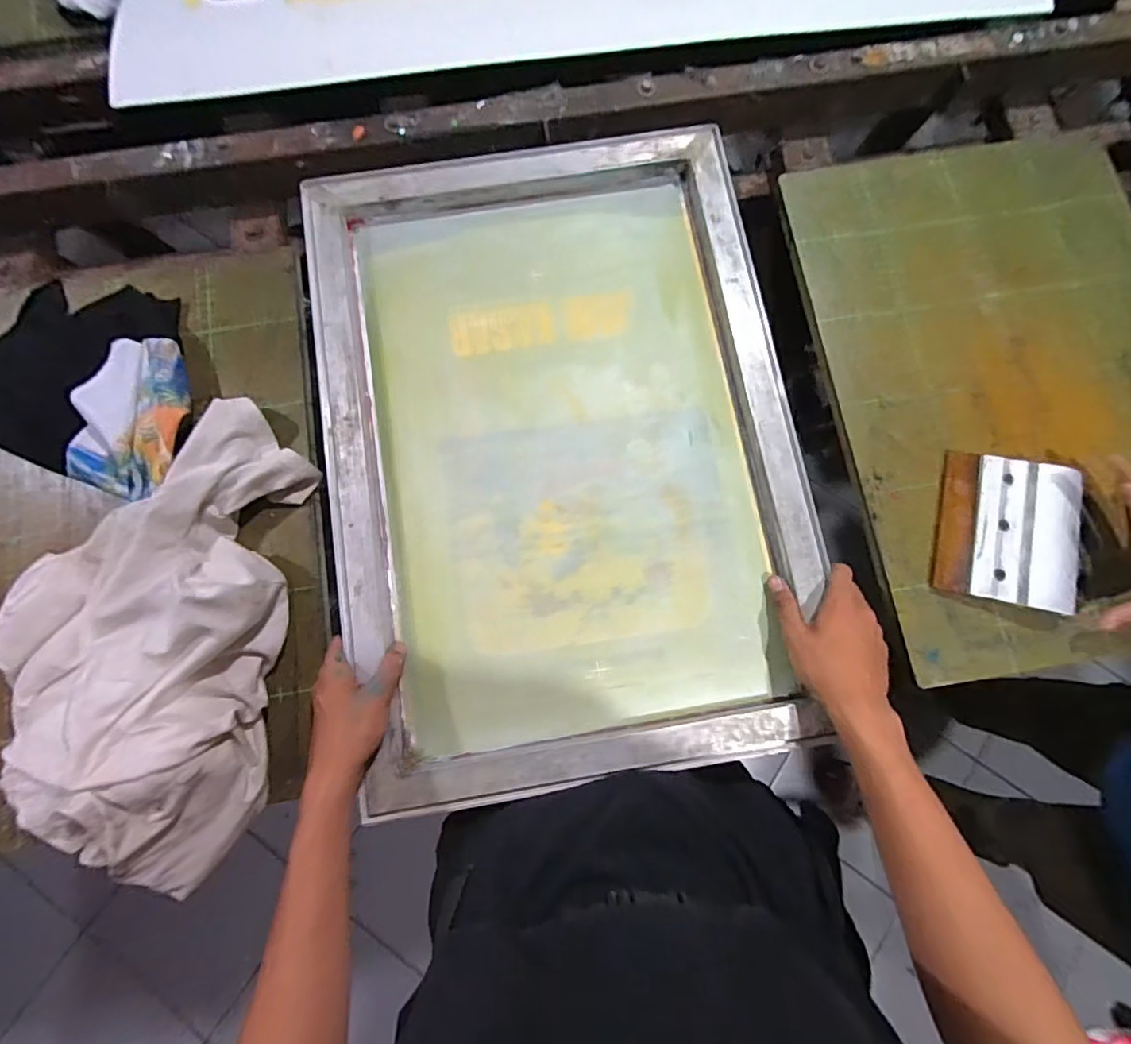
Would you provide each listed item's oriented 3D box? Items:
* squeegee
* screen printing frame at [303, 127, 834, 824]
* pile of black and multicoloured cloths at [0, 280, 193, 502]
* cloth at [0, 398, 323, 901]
[{"bbox_3d":[0.445,0.007,0.543,0.119,0.031,0.145,13,79,2],"label":"squeegee"},{"bbox_3d":[-0.005,-0.085,0.558,0.464,0.048,0.654,-9,79,-2],"label":"screen printing frame"},{"bbox_3d":[-0.506,-0.159,0.570,0.268,0.042,0.212,20,79,4],"label":"pile of black and multicoloured cloths"},{"bbox_3d":[-0.394,0.092,0.495,0.241,0.084,0.446,5,79,1],"label":"cloth"}]

